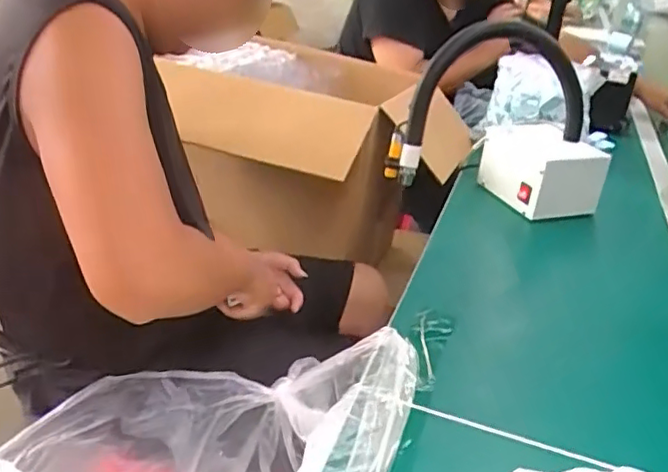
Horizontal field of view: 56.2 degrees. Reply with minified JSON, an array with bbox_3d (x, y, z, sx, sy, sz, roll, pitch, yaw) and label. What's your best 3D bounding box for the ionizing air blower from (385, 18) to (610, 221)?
[{"bbox_3d":[0.250,-0.185,0.979,0.341,0.287,0.189,-1,30,-14],"label":"ionizing air blower"}]

